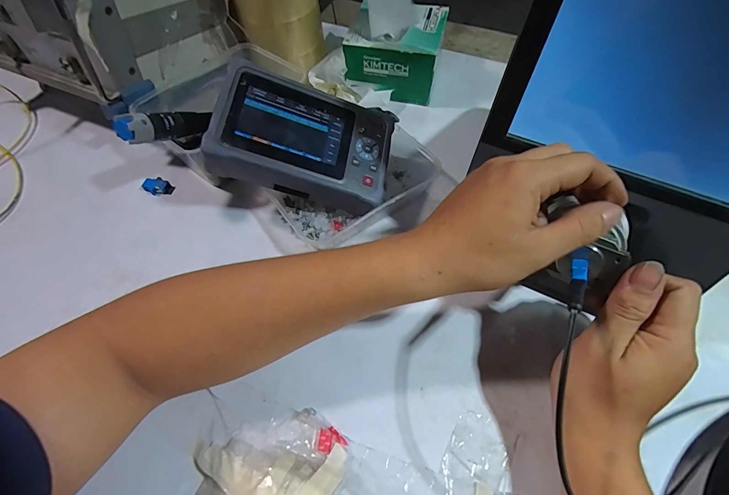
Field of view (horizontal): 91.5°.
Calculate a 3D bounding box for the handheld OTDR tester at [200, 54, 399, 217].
[{"bbox_3d":[-0.062,-0.101,0.363,0.167,0.062,0.115,15,71,-16],"label":"handheld OTDR tester"}]

